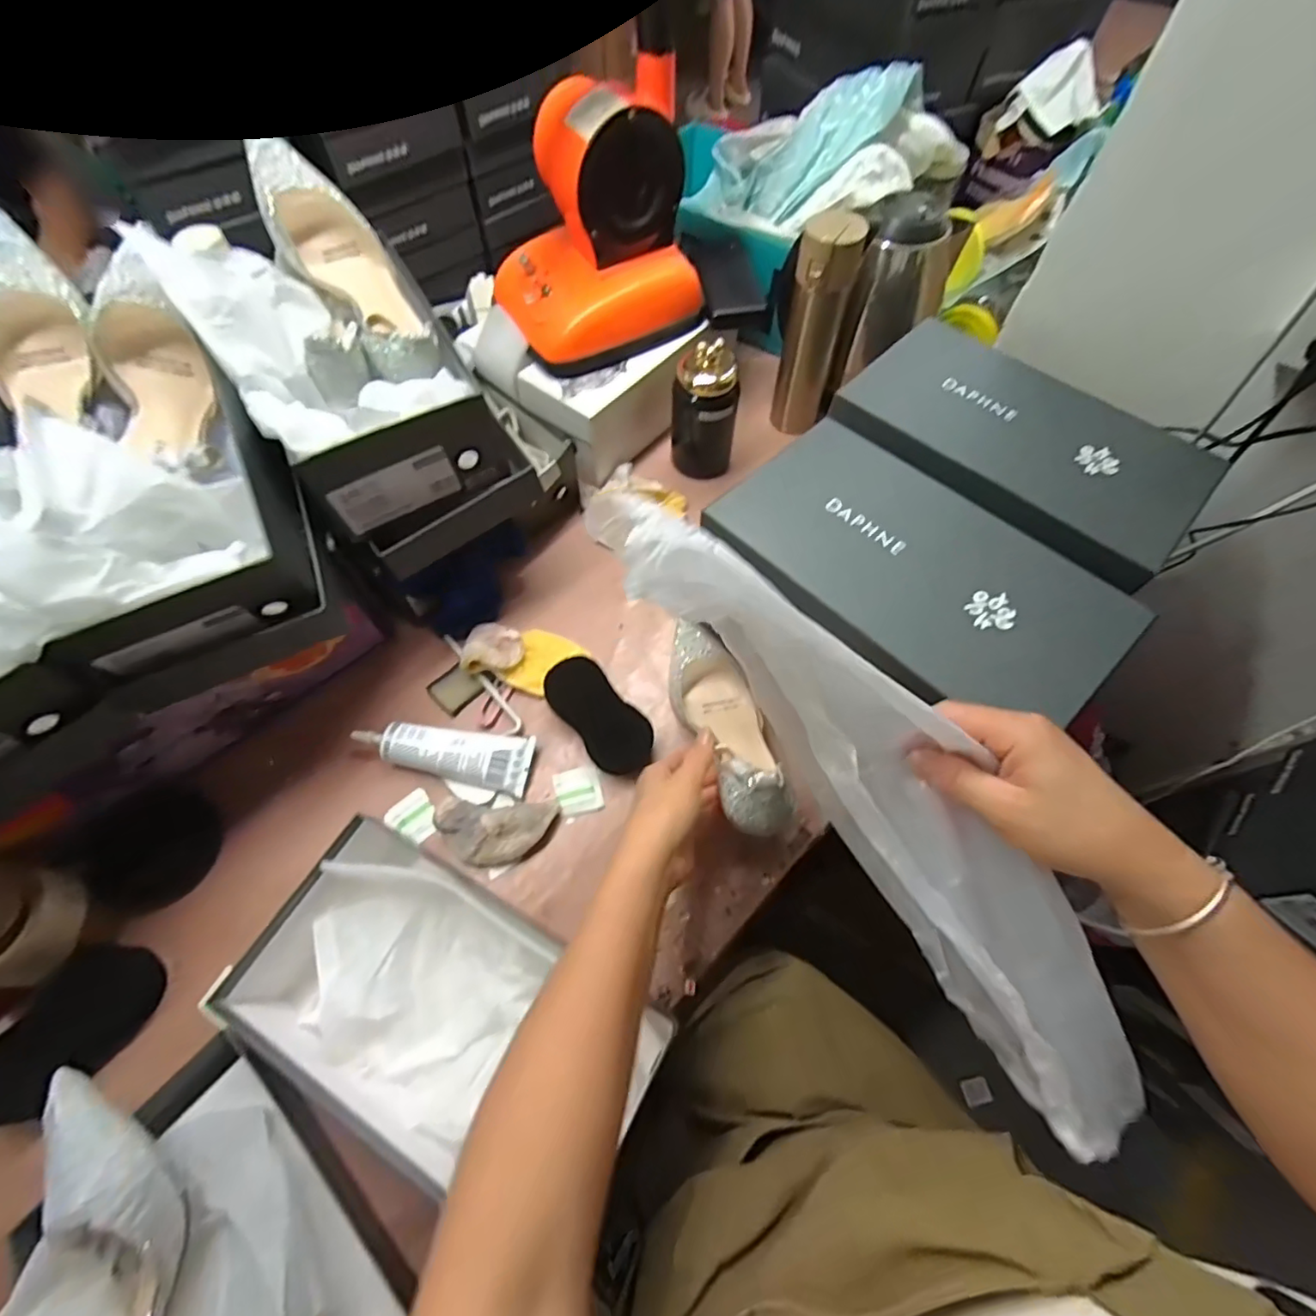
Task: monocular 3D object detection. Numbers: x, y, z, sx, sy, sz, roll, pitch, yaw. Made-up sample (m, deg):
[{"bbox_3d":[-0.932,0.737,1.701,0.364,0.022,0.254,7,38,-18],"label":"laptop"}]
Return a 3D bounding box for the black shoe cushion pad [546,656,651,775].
[{"bbox_3d":[-0.058,0.058,0.574,0.062,0.010,0.129,-44,82,1],"label":"black shoe cushion pad"}]

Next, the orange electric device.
[{"bbox_3d":[-0.073,-0.465,0.629,0.210,0.208,0.154,-29,66,-14],"label":"orange electric device"}]

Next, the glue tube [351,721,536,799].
[{"bbox_3d":[-0.210,0.090,0.570,0.175,0.035,0.055,10,63,5],"label":"glue tube"}]

